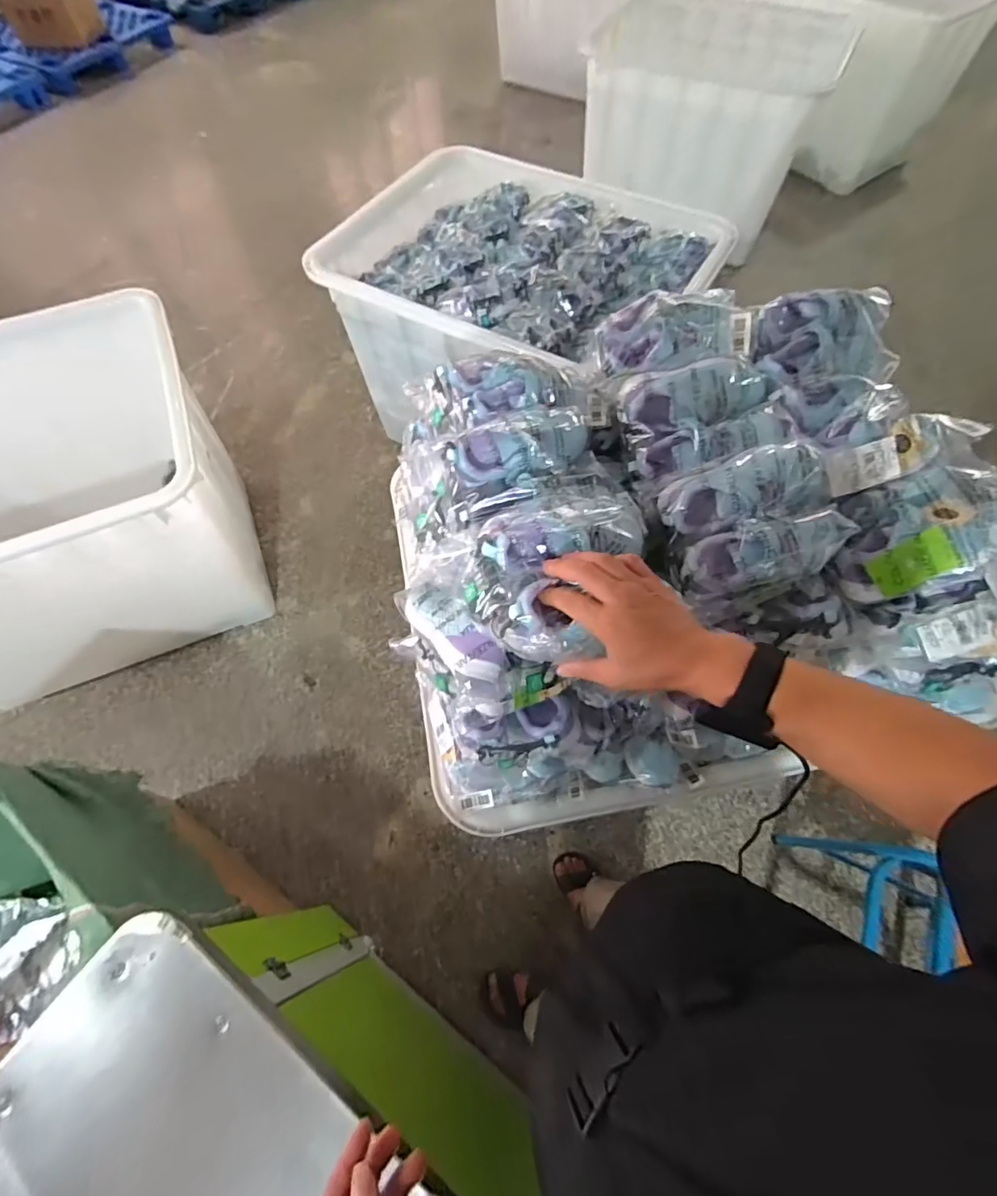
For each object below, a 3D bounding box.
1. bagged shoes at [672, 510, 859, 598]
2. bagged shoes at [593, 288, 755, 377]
[{"bbox_3d":[0.285,-0.046,0.561,0.183,0.061,0.070,-16,62,15],"label":"bagged shoes"},{"bbox_3d":[0.234,-0.357,0.706,0.188,0.075,0.125,4,63,3],"label":"bagged shoes"}]

